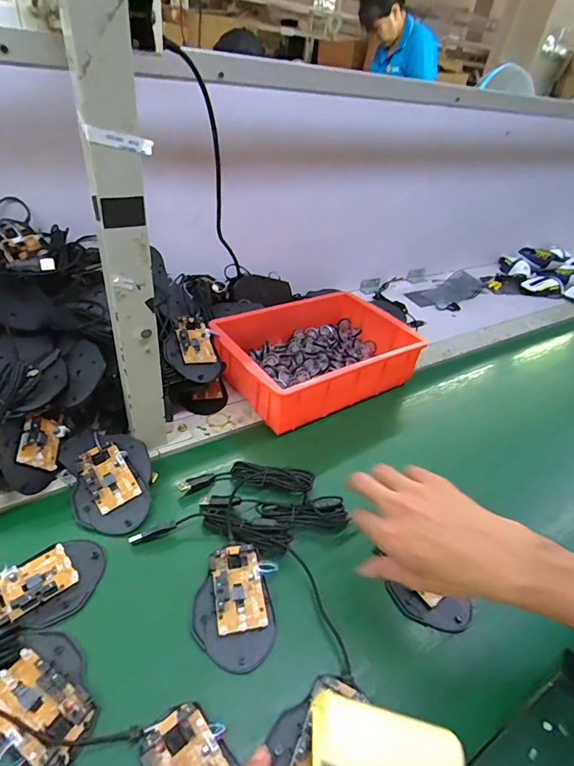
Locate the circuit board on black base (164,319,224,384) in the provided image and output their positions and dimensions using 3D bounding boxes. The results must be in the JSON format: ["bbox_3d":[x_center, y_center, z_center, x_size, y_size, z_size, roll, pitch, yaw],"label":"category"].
[{"bbox_3d":[-0.129,-0.045,0.579,0.076,0.025,0.097,6,60,-26],"label":"circuit board on black base"}]

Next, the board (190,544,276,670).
[{"bbox_3d":[-0.051,0.206,0.388,0.070,0.026,0.099,-7,41,-18],"label":"board"}]

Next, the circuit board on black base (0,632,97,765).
[{"bbox_3d":[-0.187,0.240,0.320,0.097,0.018,0.070,25,42,21],"label":"circuit board on black base"}]

